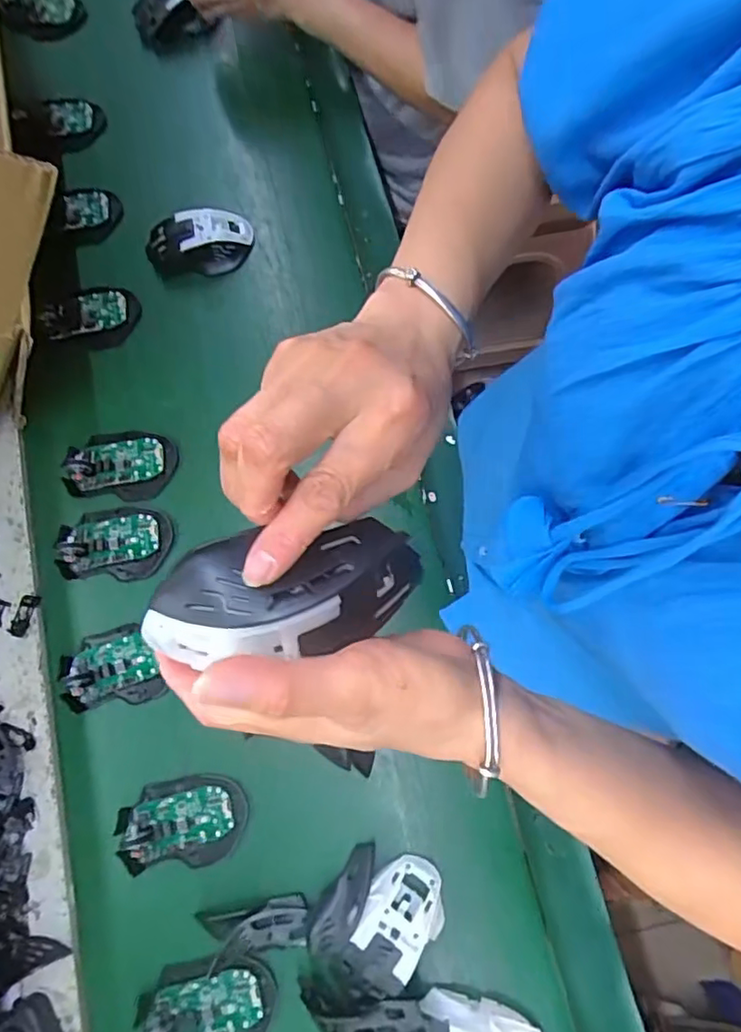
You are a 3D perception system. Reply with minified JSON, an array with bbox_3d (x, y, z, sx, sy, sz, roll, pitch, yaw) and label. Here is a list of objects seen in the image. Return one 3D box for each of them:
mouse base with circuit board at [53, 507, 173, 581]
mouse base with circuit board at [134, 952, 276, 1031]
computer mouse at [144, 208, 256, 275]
[{"bbox_3d":[-0.259,0.027,0.613,0.113,0.032,0.072,0,76,1],"label":"mouse base with circuit board"},{"bbox_3d":[-0.139,0.415,0.510,0.114,0.016,0.075,-12,76,-2],"label":"mouse base with circuit board"},{"bbox_3d":[-0.191,-0.307,0.684,0.116,0.042,0.071,-22,77,-5],"label":"computer mouse"}]

